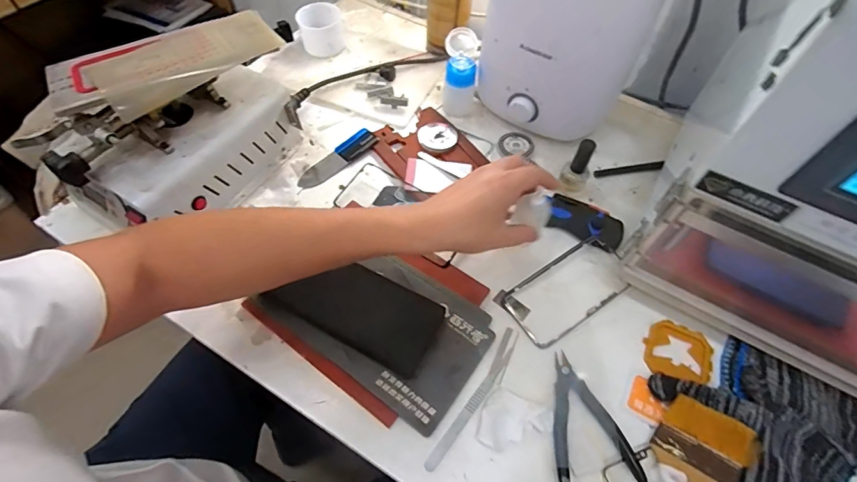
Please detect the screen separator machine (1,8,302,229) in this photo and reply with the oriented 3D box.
[{"bbox_3d":[-0.262,-0.120,0.469,0.123,0.155,0.270,37,63,20],"label":"screen separator machine"}]

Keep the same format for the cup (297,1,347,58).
[{"bbox_3d":[-0.162,-0.324,0.658,0.063,0.053,0.061,-7,58,-6],"label":"cup"}]

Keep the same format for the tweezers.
[{"bbox_3d":[0.047,0.147,0.404,0.019,0.005,0.151,31,61,17],"label":"tweezers"}]

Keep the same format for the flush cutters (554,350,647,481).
[{"bbox_3d":[0.144,0.160,0.390,0.075,0.009,0.113,-2,57,-4],"label":"flush cutters"}]

